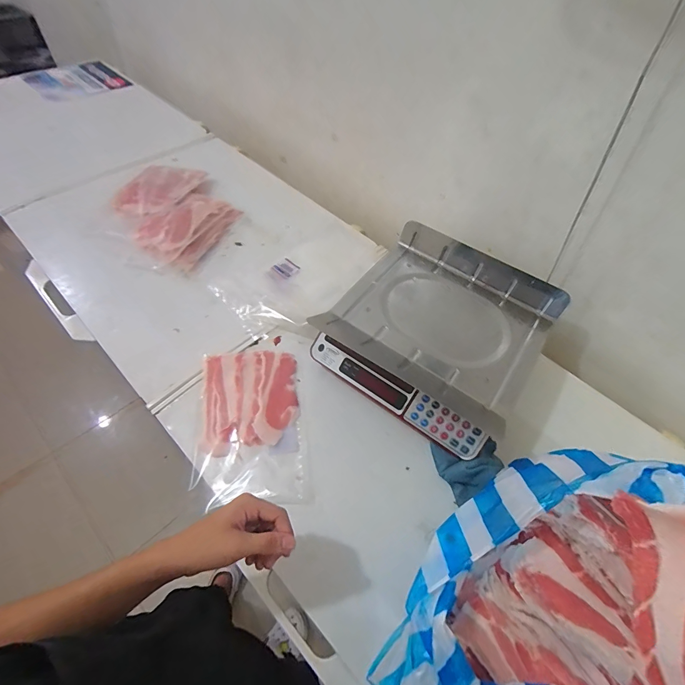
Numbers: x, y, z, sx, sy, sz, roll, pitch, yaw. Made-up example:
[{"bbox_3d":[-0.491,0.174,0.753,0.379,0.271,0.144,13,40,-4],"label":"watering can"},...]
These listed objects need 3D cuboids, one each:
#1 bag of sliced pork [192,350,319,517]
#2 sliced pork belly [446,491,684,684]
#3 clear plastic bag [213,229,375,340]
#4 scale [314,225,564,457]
[{"bbox_3d":[-0.168,0.145,0.648,0.190,0.026,0.291,-6,55,-8],"label":"bag of sliced pork"},{"bbox_3d":[0.230,0.235,0.343,0.151,0.231,0.178,13,55,6],"label":"sliced pork belly"},{"bbox_3d":[-0.101,-0.156,0.847,0.356,0.040,0.210,-37,66,-28],"label":"clear plastic bag"},{"bbox_3d":[0.178,-0.022,0.690,0.344,0.148,0.334,33,59,18],"label":"scale"}]

